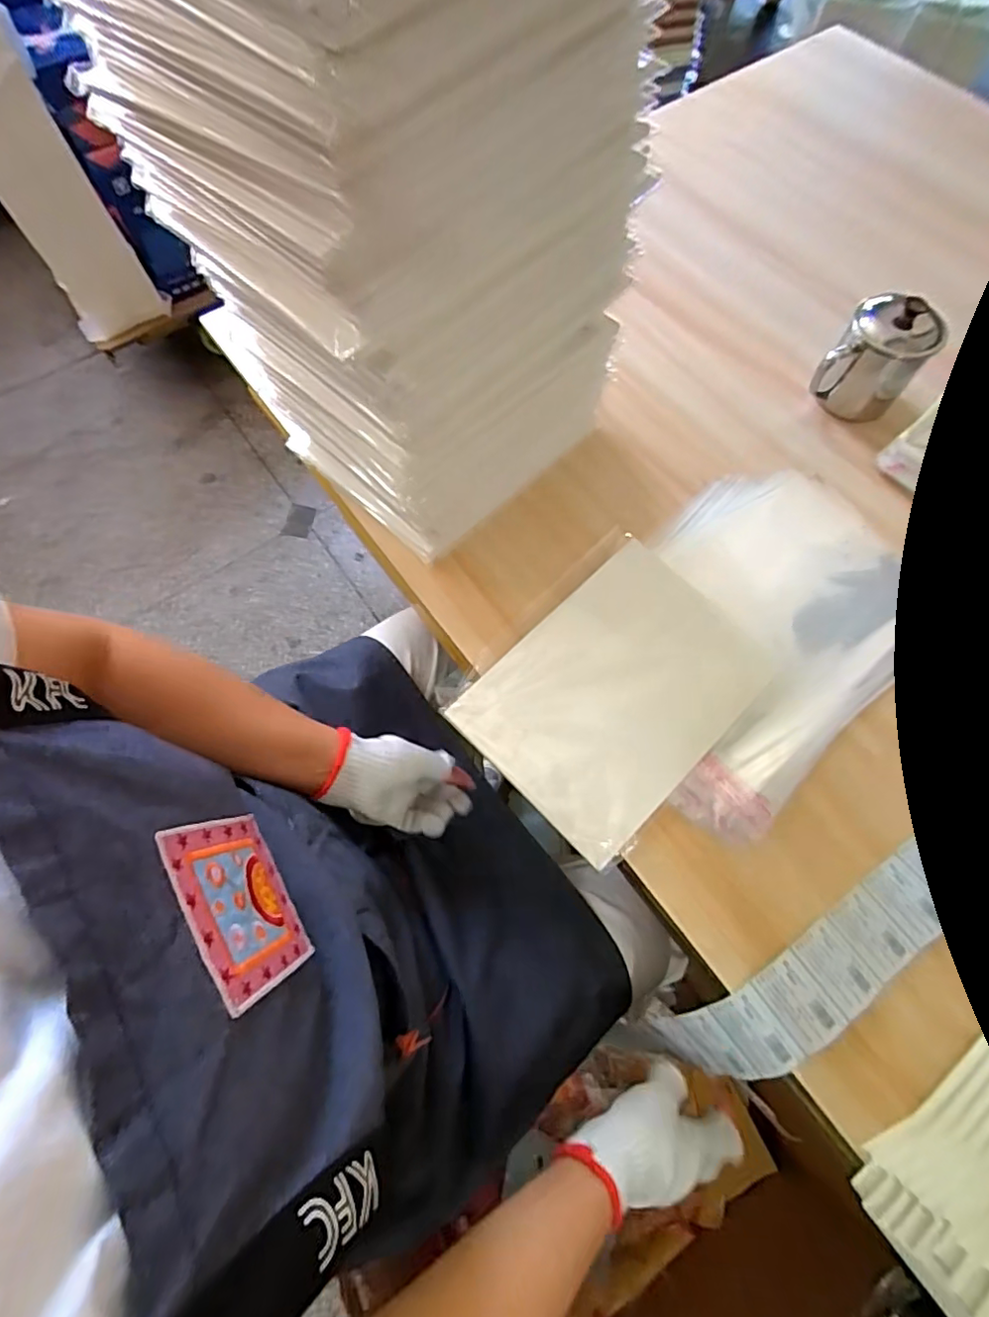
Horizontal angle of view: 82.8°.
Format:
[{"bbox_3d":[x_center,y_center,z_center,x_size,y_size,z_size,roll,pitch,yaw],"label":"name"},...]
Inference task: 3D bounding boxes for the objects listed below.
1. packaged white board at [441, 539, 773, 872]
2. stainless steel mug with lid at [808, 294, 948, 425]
[{"bbox_3d":[0.109,0.027,0.514,0.195,0.010,0.254,42,74,16],"label":"packaged white board"},{"bbox_3d":[0.412,-0.322,0.611,0.091,0.104,0.096,37,73,15],"label":"stainless steel mug with lid"}]

